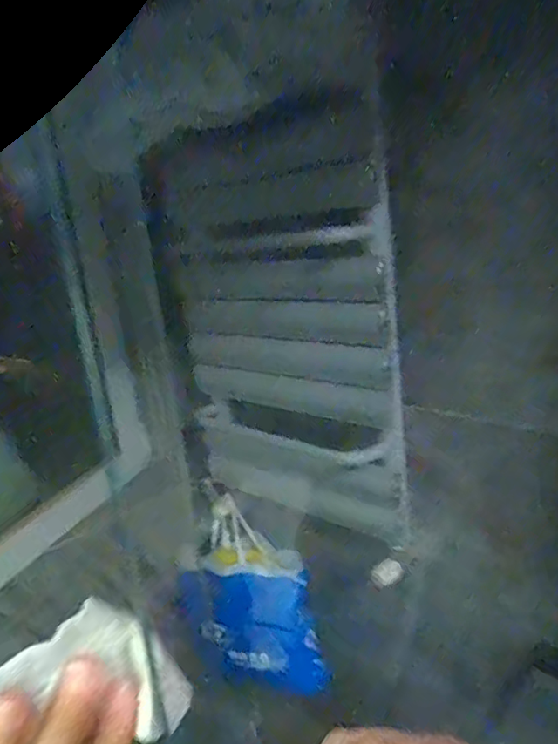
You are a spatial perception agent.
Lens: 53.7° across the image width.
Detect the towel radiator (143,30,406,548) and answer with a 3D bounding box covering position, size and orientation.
[{"bbox_3d":[0.003,-0.050,0.888,0.424,0.651,0.111,6,19,35],"label":"towel radiator"}]

